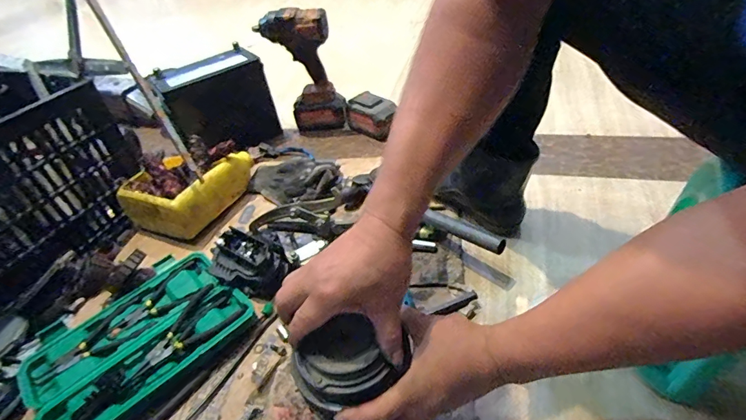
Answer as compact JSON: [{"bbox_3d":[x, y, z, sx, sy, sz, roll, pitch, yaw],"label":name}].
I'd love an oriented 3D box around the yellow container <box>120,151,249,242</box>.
[{"bbox_3d":[-0.361,-0.051,0.846,0.168,0.094,0.225,14,46,25],"label":"yellow container"}]

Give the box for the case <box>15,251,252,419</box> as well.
[{"bbox_3d":[-0.351,0.180,0.604,0.287,0.034,0.220,-36,47,-28],"label":"case"}]

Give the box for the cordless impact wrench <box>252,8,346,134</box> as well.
[{"bbox_3d":[-0.167,-0.331,1.009,0.171,0.283,0.071,-10,41,-1],"label":"cordless impact wrench"}]

